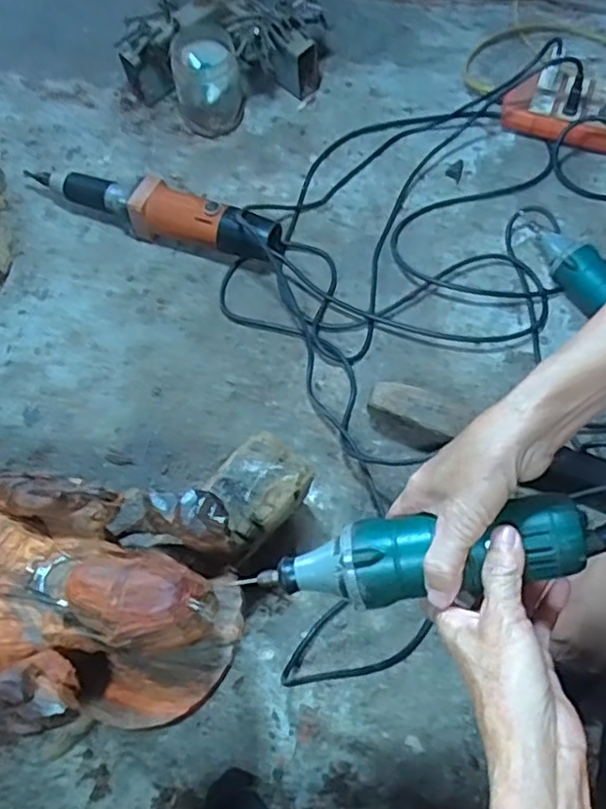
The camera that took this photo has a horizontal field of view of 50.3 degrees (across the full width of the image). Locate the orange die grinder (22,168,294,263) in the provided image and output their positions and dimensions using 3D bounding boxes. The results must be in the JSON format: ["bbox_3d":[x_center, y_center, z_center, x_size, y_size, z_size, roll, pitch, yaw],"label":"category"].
[{"bbox_3d":[-0.217,-0.269,0.881,0.402,0.075,0.065,18,65,12],"label":"orange die grinder"}]

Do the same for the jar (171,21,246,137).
[{"bbox_3d":[-0.143,-0.489,0.970,0.098,0.129,0.098,-1,62,3],"label":"jar"}]

